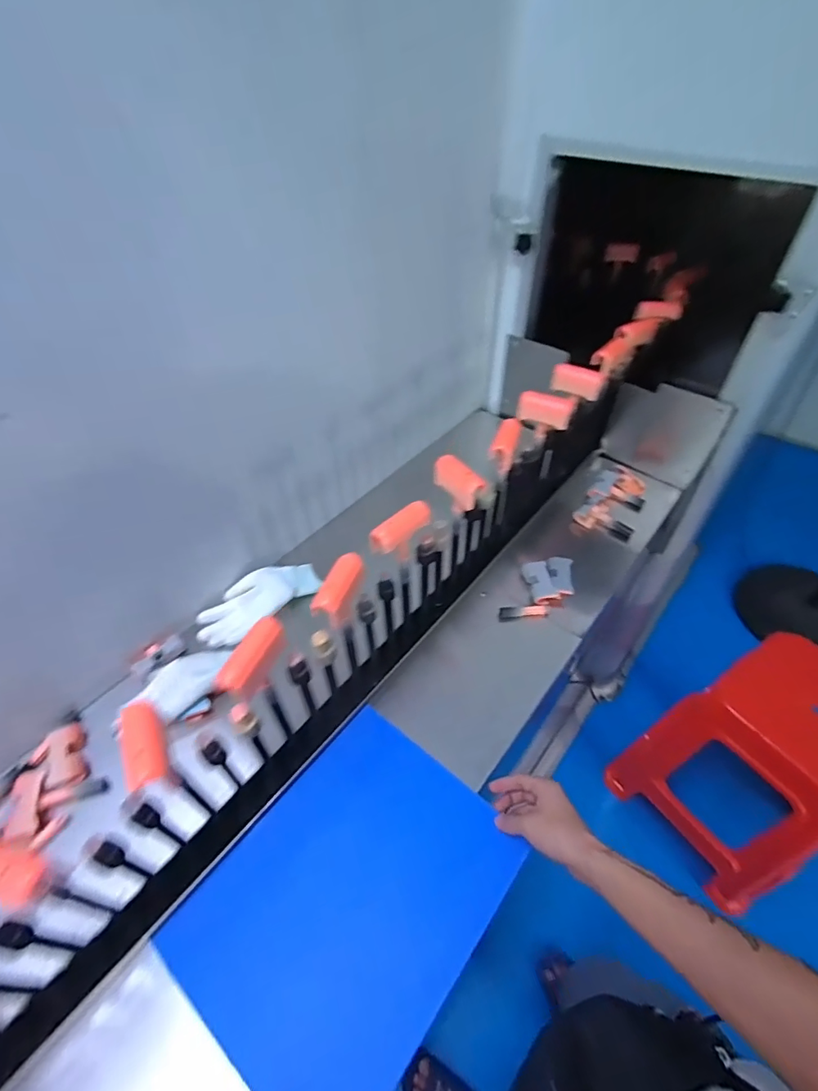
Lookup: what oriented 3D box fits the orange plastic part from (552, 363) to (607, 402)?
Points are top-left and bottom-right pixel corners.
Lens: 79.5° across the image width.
[{"bbox_3d":[0.288,-0.281,0.840,0.086,0.046,0.024,20,51,19],"label":"orange plastic part"}]

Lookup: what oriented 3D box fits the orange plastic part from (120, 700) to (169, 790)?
[{"bbox_3d":[-0.227,0.165,0.416,0.029,0.029,0.074,-25,51,-19],"label":"orange plastic part"}]

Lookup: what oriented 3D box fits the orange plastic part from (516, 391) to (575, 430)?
[{"bbox_3d":[0.214,-0.214,0.778,0.087,0.045,0.019,21,52,20],"label":"orange plastic part"}]

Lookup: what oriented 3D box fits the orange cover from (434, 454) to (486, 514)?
[{"bbox_3d":[0.062,-0.080,0.661,0.030,0.064,0.081,-32,54,-25],"label":"orange cover"}]

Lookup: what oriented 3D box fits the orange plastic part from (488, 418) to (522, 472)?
[{"bbox_3d":[0.143,-0.148,0.727,0.032,0.041,0.091,15,50,15],"label":"orange plastic part"}]

